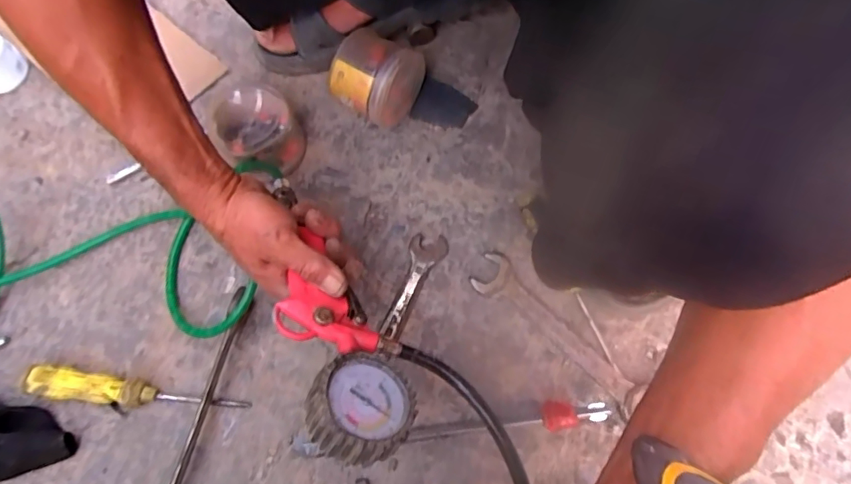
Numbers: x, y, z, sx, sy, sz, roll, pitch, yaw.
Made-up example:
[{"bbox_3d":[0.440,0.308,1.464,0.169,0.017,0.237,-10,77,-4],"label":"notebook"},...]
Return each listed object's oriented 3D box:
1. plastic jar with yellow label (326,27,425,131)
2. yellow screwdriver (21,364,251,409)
[{"bbox_3d":[-0.051,-0.171,0.559,0.073,0.090,0.086,30,75,11],"label":"plastic jar with yellow label"},{"bbox_3d":[-0.266,0.139,0.489,0.196,0.030,0.026,6,72,3],"label":"yellow screwdriver"}]

